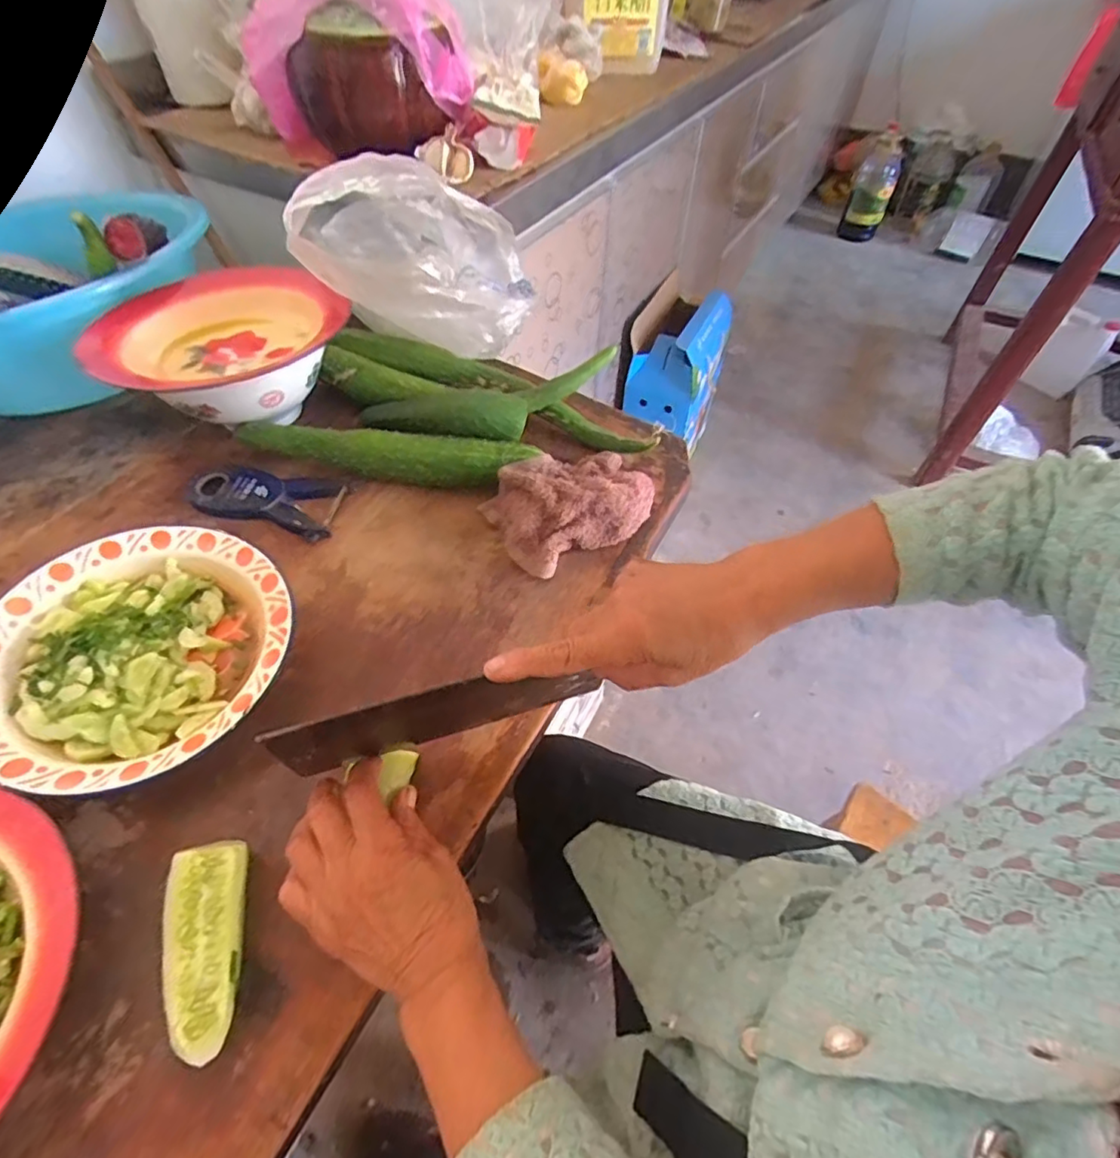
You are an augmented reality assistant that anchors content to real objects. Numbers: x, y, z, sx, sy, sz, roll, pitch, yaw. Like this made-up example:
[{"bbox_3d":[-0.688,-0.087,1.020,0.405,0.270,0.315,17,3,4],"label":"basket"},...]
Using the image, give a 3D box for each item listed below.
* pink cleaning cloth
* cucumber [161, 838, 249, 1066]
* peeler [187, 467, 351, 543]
[{"bbox_3d":[0.016,-0.074,0.553,0.154,0.044,0.101,-25,57,-20],"label":"pink cleaning cloth"},{"bbox_3d":[-0.207,0.214,0.347,0.043,0.028,0.107,-9,53,-9],"label":"cucumber"},{"bbox_3d":[-0.278,-0.078,0.559,0.140,0.018,0.070,8,52,4],"label":"peeler"}]

